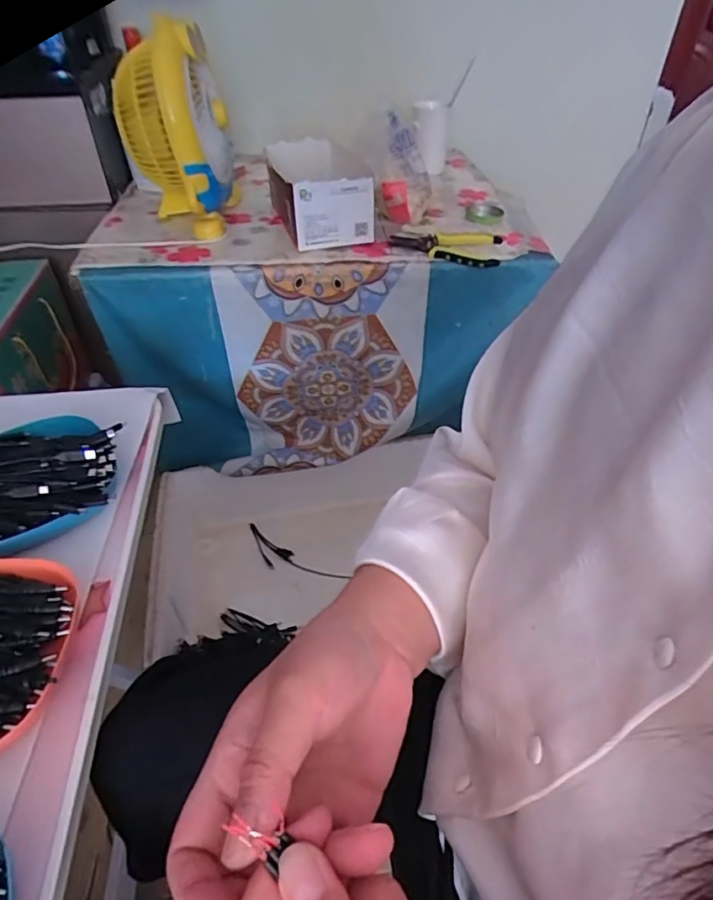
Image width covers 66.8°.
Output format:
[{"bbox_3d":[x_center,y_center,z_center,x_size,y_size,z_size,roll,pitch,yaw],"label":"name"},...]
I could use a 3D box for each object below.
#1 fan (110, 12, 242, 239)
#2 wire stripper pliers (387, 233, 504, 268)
[{"bbox_3d":[-0.279,-0.496,0.847,0.161,0.257,0.278,-7,43,-9],"label":"fan"},{"bbox_3d":[0.139,-0.316,0.839,0.165,0.025,0.088,8,43,8],"label":"wire stripper pliers"}]

